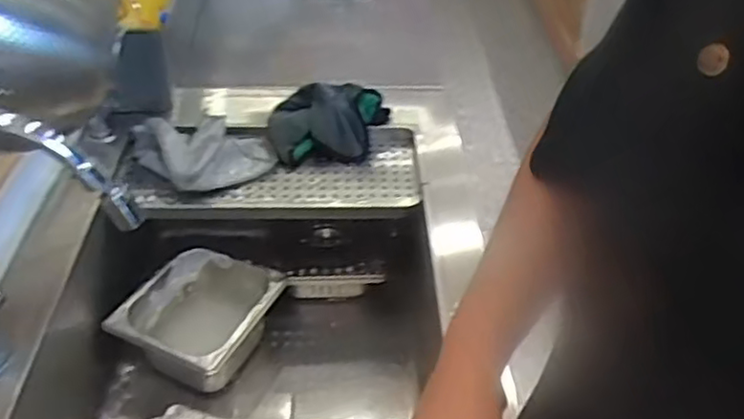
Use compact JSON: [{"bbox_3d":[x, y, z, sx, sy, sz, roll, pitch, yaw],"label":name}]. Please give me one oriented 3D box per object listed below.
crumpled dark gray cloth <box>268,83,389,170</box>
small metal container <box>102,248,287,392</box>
[{"bbox_3d":[-0.060,-0.118,0.936,0.163,0.032,0.121,-8,76,2],"label":"crumpled dark gray cloth"},{"bbox_3d":[-0.213,0.142,0.871,0.156,0.109,0.171,17,43,17],"label":"small metal container"}]

